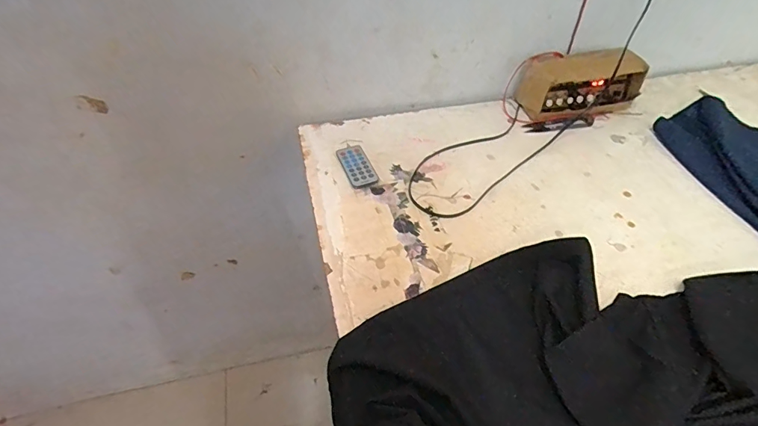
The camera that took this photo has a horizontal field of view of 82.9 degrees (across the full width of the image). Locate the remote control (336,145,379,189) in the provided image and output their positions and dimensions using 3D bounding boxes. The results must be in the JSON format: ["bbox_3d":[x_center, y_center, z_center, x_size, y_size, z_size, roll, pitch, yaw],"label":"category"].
[{"bbox_3d":[-0.033,-0.070,0.627,0.040,0.006,0.086,-16,49,-14],"label":"remote control"}]

